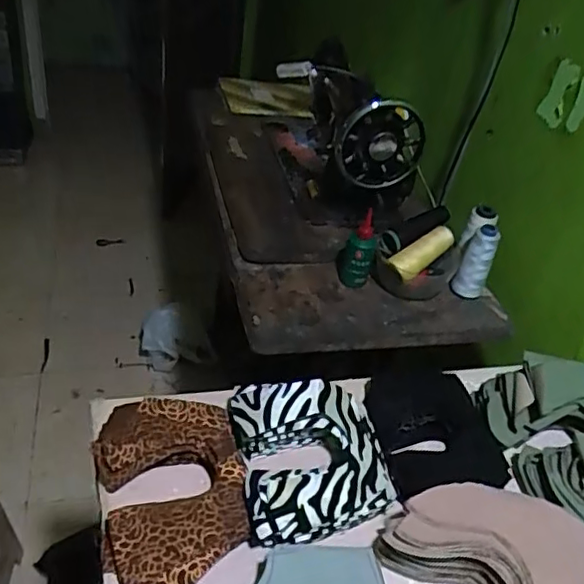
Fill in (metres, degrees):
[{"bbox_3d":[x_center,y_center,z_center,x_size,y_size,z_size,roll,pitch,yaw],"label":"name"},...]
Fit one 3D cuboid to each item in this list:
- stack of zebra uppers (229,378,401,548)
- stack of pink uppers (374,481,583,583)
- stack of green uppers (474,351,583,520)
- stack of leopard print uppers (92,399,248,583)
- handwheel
[{"bbox_3d":[0.021,0.163,0.600,0.145,0.064,0.151,-3,38,-14],"label":"stack of zebra uppers"},{"bbox_3d":[0.183,0.255,0.520,0.177,0.055,0.178,-5,38,-16],"label":"stack of pink uppers"},{"bbox_3d":[0.317,0.147,0.664,0.170,0.079,0.182,-8,41,-22],"label":"stack of green uppers"},{"bbox_3d":[-0.113,0.181,0.576,0.132,0.041,0.185,-7,39,-18],"label":"stack of leopard print uppers"},{"bbox_3d":[0.131,-0.210,0.912,0.132,0.155,0.032,-4,40,-18],"label":"handwheel"}]

